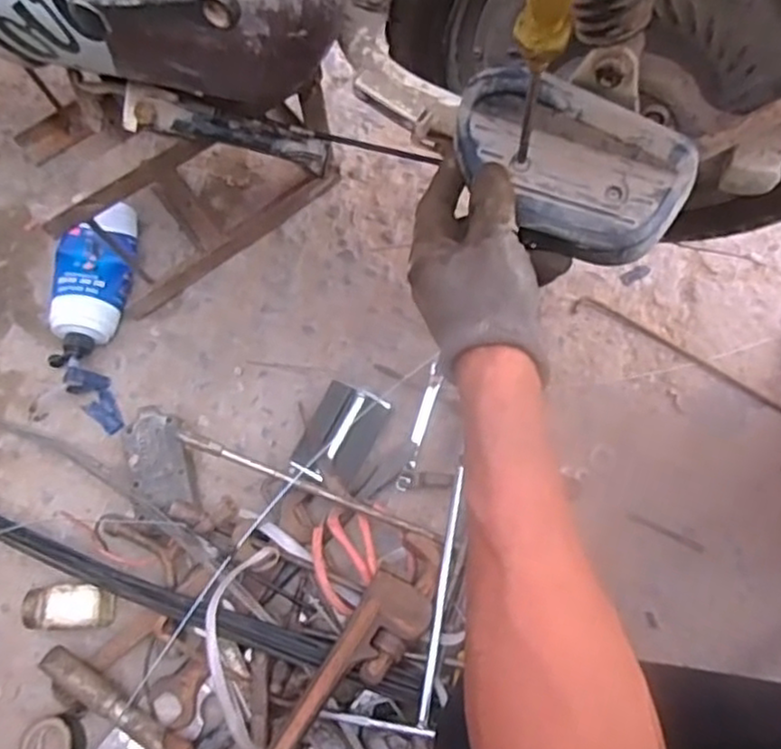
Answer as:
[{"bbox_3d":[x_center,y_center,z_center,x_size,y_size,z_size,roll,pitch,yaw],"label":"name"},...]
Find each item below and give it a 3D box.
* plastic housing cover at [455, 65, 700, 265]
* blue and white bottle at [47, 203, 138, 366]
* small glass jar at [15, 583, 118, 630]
[{"bbox_3d":[0.104,-0.124,0.416,0.144,0.055,0.073,22,72,10],"label":"plastic housing cover"},{"bbox_3d":[-0.328,-0.102,0.773,0.079,0.057,0.179,-2,69,1],"label":"blue and white bottle"},{"bbox_3d":[-0.312,0.222,0.662,0.085,0.044,0.038,-1,69,1],"label":"small glass jar"}]

